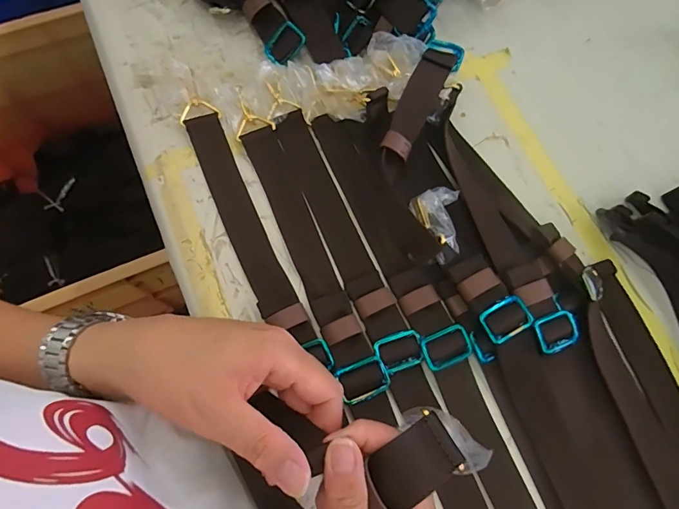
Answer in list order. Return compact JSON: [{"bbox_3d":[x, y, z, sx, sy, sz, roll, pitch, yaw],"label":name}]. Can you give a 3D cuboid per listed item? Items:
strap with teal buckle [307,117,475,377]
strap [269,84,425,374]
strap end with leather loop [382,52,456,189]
[{"bbox_3d":[0.045,-0.026,0.410,0.040,0.014,0.278,-22,73,-10],"label":"strap with teal buckle"},{"bbox_3d":[-0.003,-0.030,0.416,0.038,0.015,0.301,-23,73,-10],"label":"strap"},{"bbox_3d":[0.076,-0.148,0.437,0.035,0.024,0.160,27,72,6],"label":"strap end with leather loop"}]

